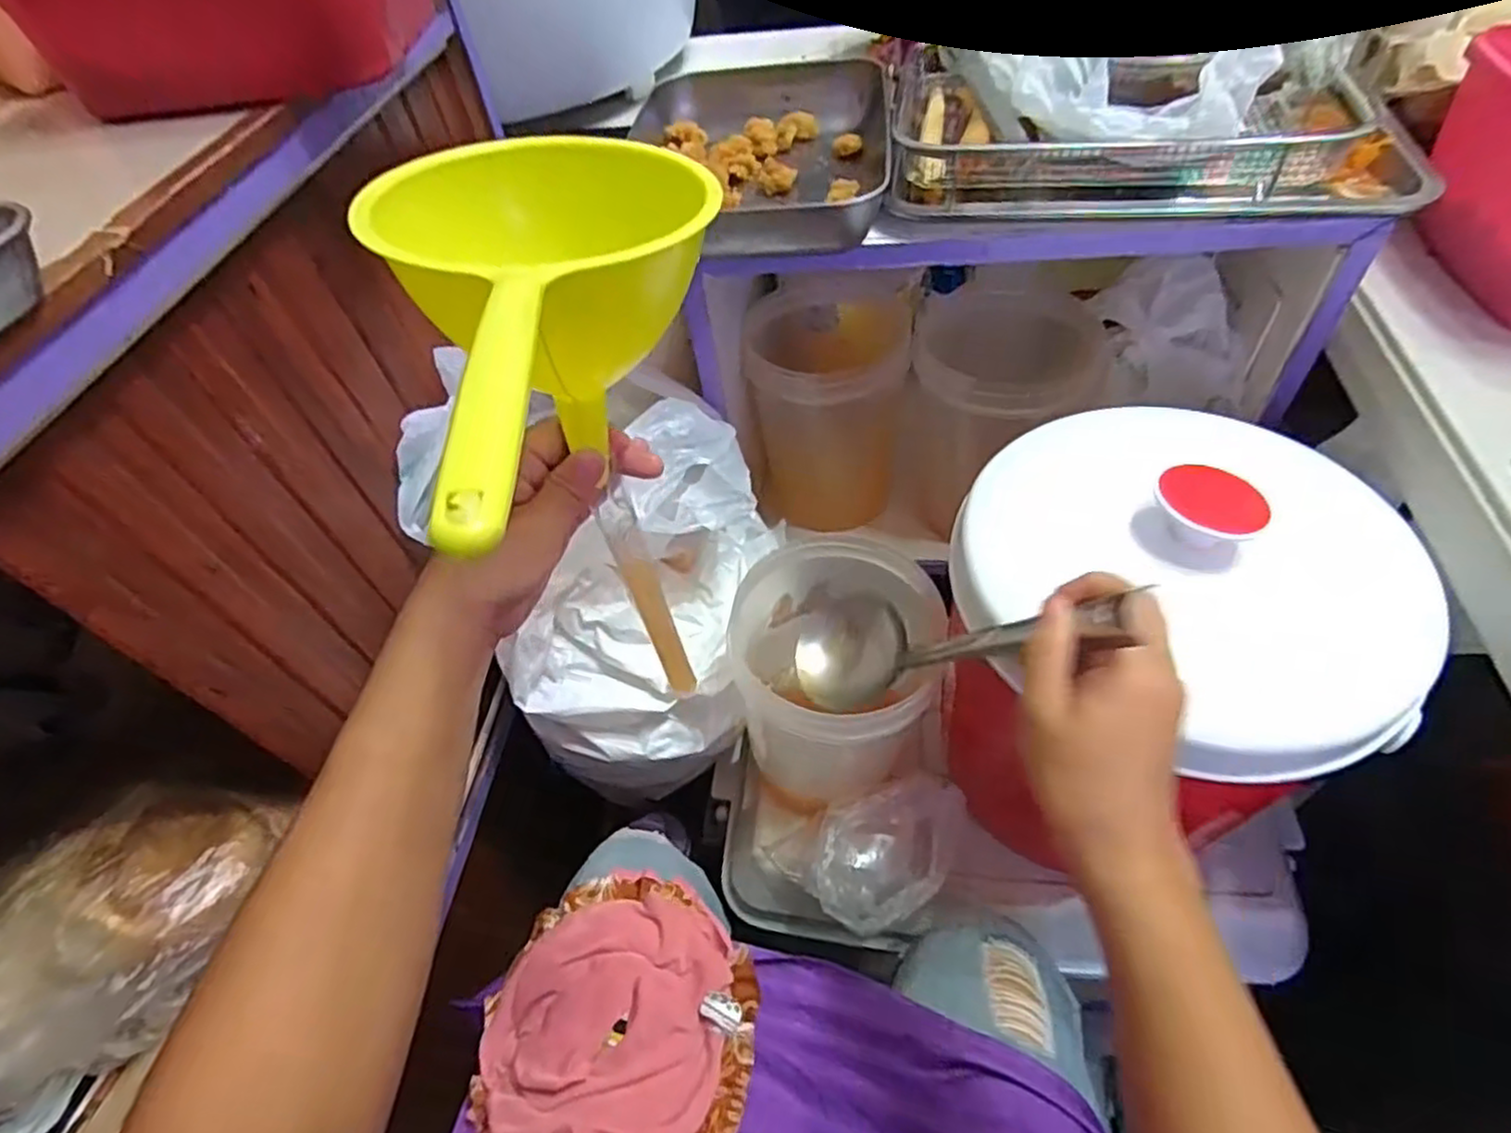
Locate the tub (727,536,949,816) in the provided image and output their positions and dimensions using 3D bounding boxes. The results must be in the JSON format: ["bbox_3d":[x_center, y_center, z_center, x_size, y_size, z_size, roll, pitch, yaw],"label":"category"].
[{"bbox_3d":[0.064,0.101,0.626,0.143,0.200,0.158,14,54,17],"label":"tub"}]

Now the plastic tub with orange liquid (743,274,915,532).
[{"bbox_3d":[0.084,-0.173,0.802,0.148,0.192,0.171,3,52,9],"label":"plastic tub with orange liquid"}]

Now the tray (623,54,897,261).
[{"bbox_3d":[0.000,-0.327,0.583,0.199,0.047,0.251,1,52,7],"label":"tray"}]

